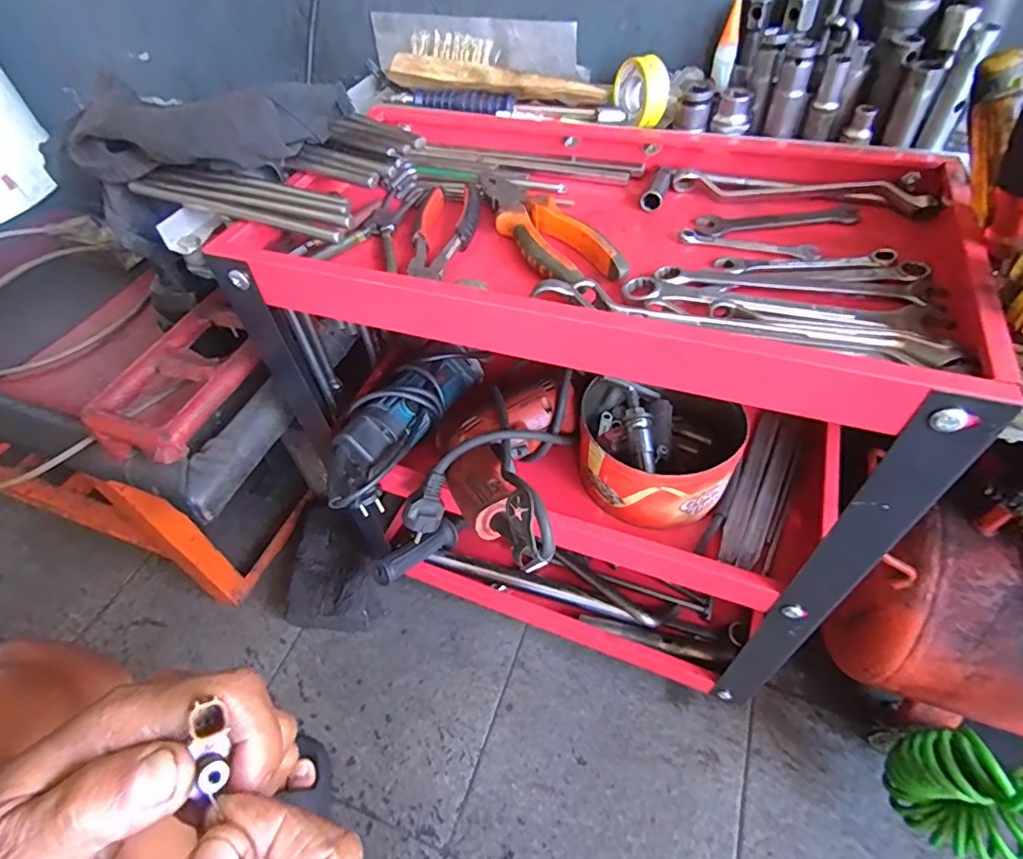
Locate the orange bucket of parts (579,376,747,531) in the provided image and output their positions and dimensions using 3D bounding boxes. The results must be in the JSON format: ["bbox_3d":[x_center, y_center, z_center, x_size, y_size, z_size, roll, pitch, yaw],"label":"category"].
[{"bbox_3d":[0.142,0.015,0.541,0.149,0.072,0.139,-3,50,3],"label":"orange bucket of parts"}]

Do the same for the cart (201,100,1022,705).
[{"bbox_3d":[0.054,-0.004,0.574,0.512,0.505,0.307,9,52,13],"label":"cart"}]

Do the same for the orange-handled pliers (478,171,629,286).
[{"bbox_3d":[0.017,-0.160,0.433,0.060,0.021,0.177,-24,52,-13],"label":"orange-handled pliers"}]

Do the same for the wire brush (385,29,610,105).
[{"bbox_3d":[-0.019,-0.336,0.526,0.226,0.051,0.046,14,54,17],"label":"wire brush"}]

